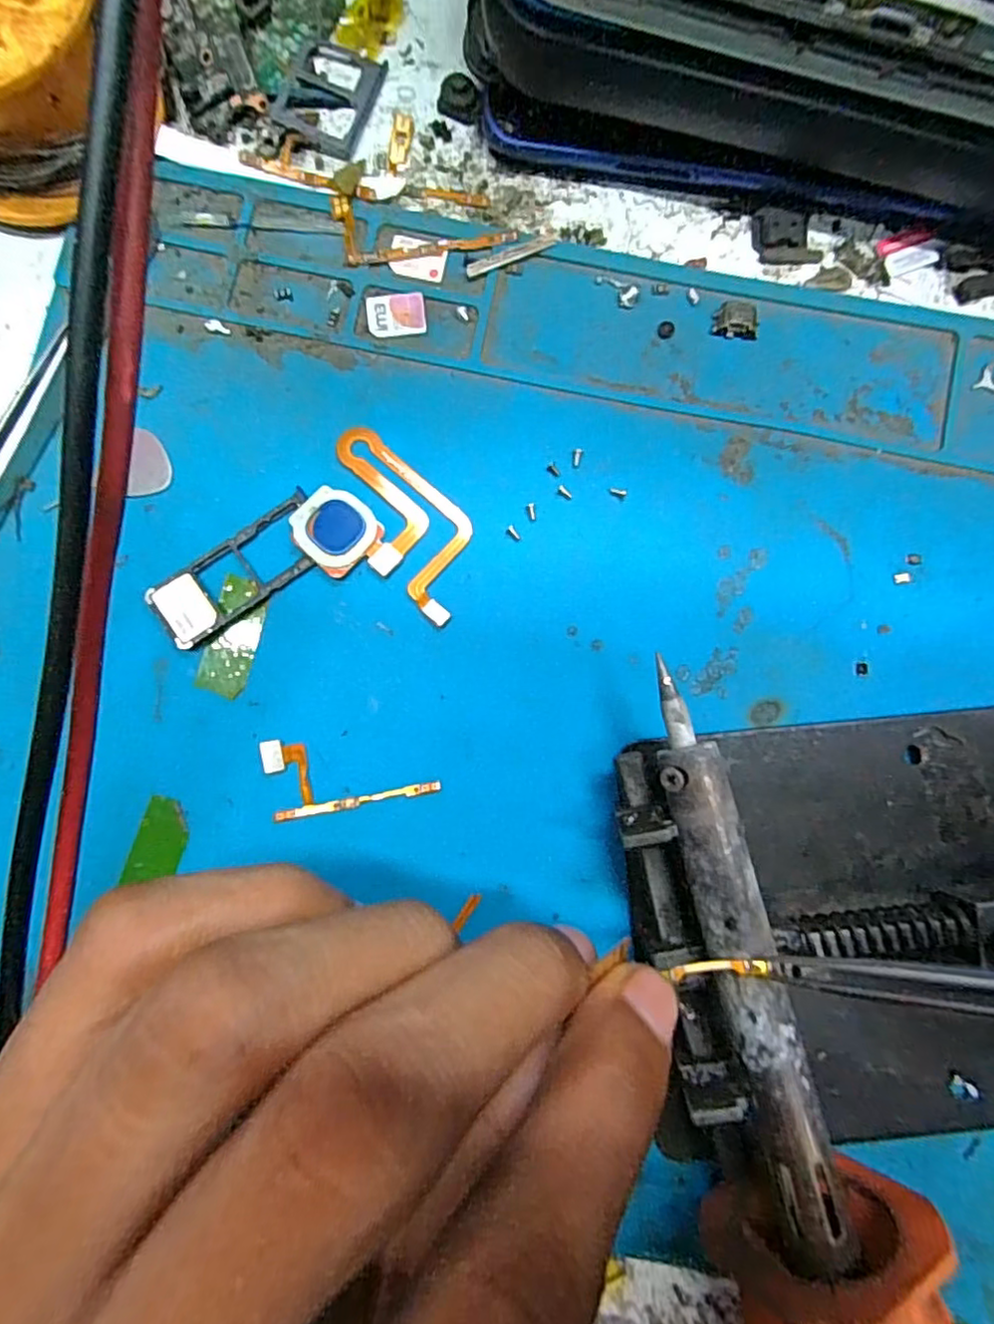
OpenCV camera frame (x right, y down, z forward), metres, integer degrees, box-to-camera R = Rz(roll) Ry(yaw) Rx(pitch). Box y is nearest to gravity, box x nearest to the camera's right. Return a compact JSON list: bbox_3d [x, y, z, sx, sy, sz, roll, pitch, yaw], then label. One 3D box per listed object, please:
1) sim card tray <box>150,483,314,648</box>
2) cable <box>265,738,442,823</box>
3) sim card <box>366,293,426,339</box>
[{"bbox_3d":[-0.052,-0.019,0.124,0.038,0.004,0.015,-37,86,-4],"label":"sim card tray"},{"bbox_3d":[-0.029,0.021,0.120,0.033,0.004,0.016,-9,84,-2],"label":"cable"},{"bbox_3d":[-0.022,-0.075,0.131,0.012,0.004,0.009,-8,89,-3],"label":"sim card"}]

